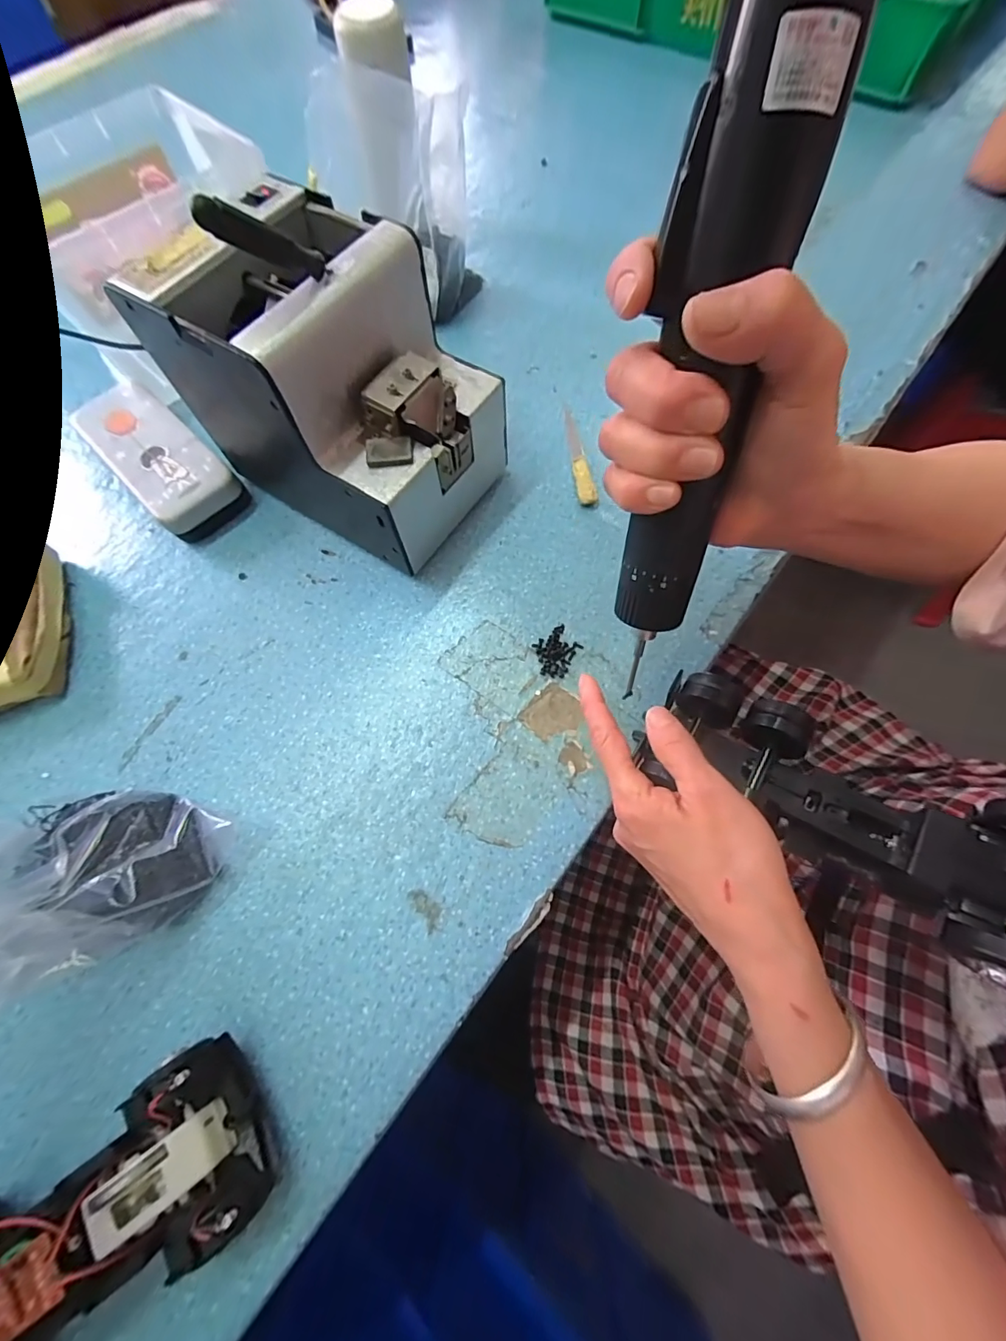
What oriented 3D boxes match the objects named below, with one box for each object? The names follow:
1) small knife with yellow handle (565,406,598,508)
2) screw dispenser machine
[{"bbox_3d":[0.060,-0.180,0.387,0.014,0.004,0.108,-9,69,-2],"label":"small knife with yellow handle"},{"bbox_3d":[-0.104,-0.182,0.303,0.174,0.168,0.136,33,73,13],"label":"screw dispenser machine"}]

